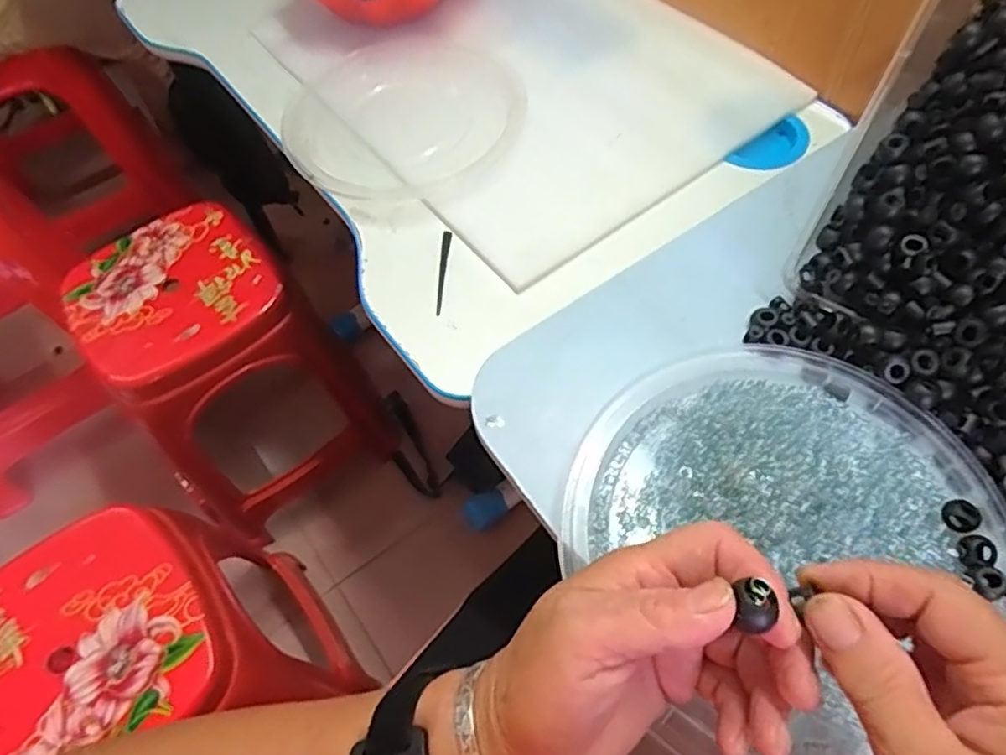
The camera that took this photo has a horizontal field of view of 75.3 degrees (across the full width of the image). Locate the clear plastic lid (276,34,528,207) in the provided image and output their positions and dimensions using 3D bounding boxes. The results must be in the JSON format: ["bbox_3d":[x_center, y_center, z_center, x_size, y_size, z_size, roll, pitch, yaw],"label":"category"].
[{"bbox_3d":[-0.096,-0.253,0.632,0.219,0.032,0.196,-35,62,-15],"label":"clear plastic lid"}]

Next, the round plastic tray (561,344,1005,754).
[{"bbox_3d":[0.151,0.075,0.356,0.227,0.029,0.216,-32,62,-14],"label":"round plastic tray"}]

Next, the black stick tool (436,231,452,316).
[{"bbox_3d":[-0.051,-0.090,0.556,0.007,0.008,0.086,0,59,5],"label":"black stick tool"}]

